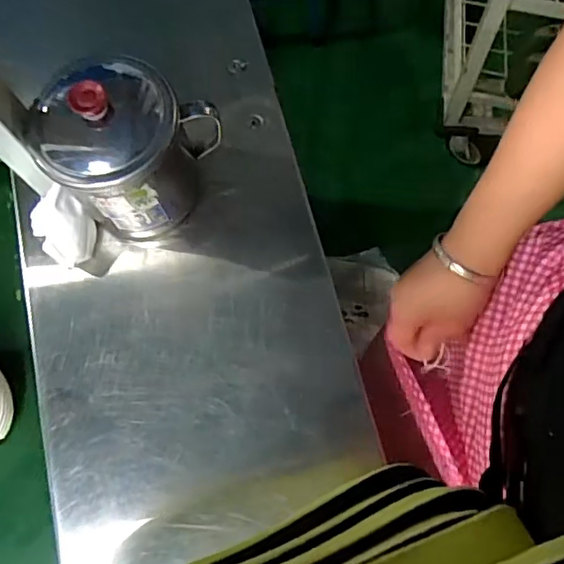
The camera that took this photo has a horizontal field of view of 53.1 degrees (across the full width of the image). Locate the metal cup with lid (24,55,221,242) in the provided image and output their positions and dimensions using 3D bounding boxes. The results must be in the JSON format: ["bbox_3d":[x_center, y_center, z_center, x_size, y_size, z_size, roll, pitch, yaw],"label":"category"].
[{"bbox_3d":[-0.113,-0.092,0.405,0.096,0.132,0.096,0,73,1],"label":"metal cup with lid"}]

